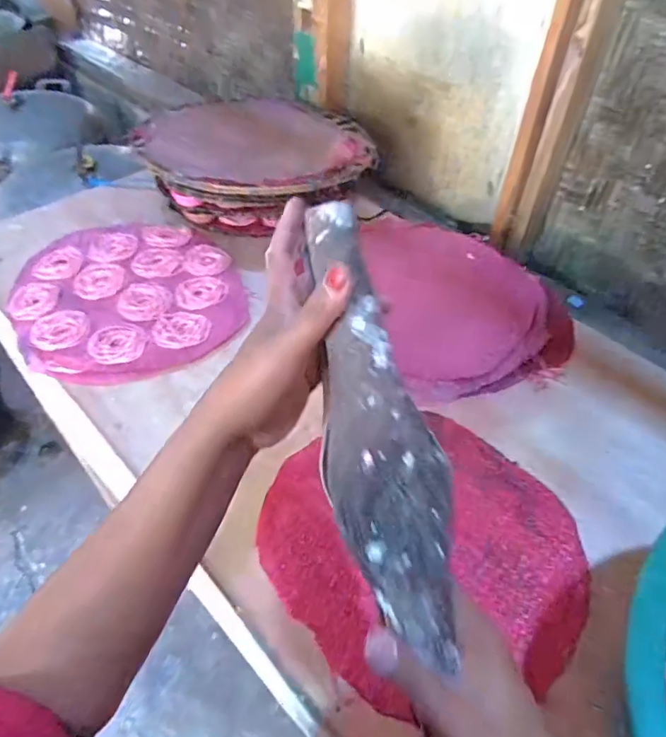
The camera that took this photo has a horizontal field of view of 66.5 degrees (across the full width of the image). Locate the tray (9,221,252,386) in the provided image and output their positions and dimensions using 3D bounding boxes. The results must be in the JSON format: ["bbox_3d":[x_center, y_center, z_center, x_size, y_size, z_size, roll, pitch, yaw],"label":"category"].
[{"bbox_3d":[-0.316,-0.119,0.798,0.327,0.030,0.355,1,48,-1],"label":"tray"}]

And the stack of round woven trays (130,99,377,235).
[{"bbox_3d":[-0.134,-0.390,0.963,0.420,0.119,0.341,-1,48,-4],"label":"stack of round woven trays"}]

